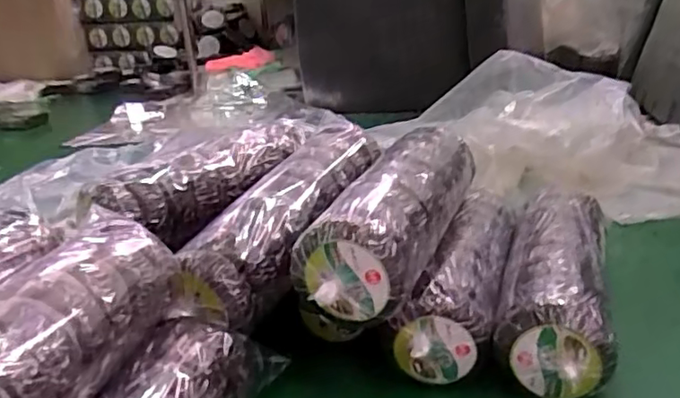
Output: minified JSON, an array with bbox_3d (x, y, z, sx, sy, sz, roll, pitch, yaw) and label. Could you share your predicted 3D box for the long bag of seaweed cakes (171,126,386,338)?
[{"bbox_3d":[-0.115,0.037,1.245,0.183,0.182,0.599,7,23,25],"label":"long bag of seaweed cakes"}]

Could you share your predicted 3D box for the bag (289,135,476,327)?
[{"bbox_3d":[0.124,0.019,1.184,0.172,0.147,0.596,6,23,24],"label":"bag"}]

